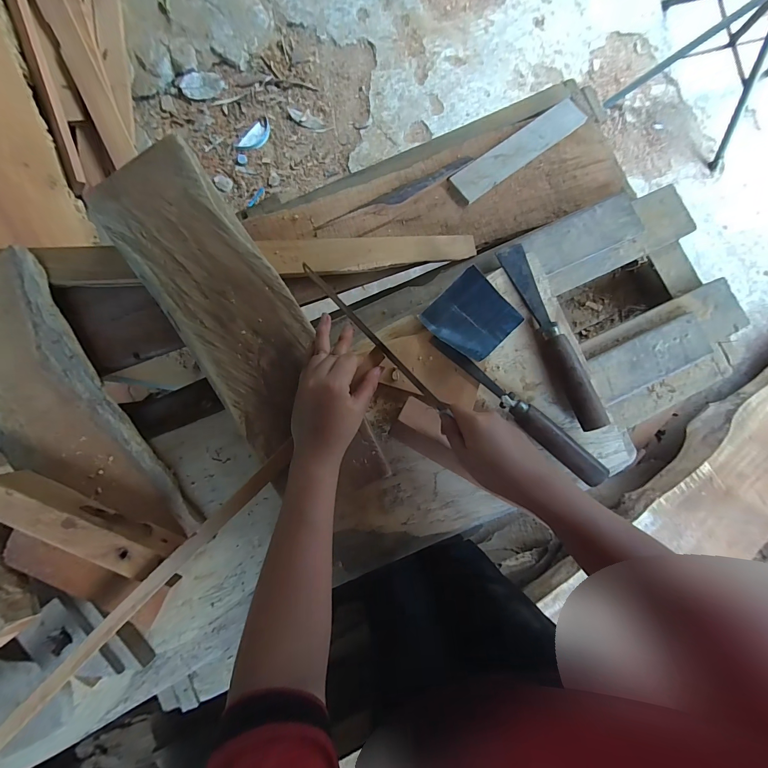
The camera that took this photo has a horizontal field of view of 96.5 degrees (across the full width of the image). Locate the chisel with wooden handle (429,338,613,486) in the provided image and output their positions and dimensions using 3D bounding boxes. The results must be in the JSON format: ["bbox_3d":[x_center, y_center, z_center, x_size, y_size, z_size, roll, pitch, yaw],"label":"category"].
[{"bbox_3d":[0.164,0.026,0.421,0.255,0.032,0.026,43,83,2],"label":"chisel with wooden handle"}]

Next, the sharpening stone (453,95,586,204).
[{"bbox_3d":[0.214,-0.370,0.539,0.258,0.008,0.050,-38,88,-9],"label":"sharpening stone"}]

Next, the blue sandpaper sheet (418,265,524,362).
[{"bbox_3d":[0.110,-0.084,0.432,0.093,0.020,0.095,-45,88,-7],"label":"blue sandpaper sheet"}]

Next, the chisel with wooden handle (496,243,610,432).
[{"bbox_3d":[0.215,-0.067,0.435,0.031,0.040,0.252,-20,85,-6],"label":"chisel with wooden handle"}]

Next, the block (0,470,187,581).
[{"bbox_3d":[-0.334,0.155,0.374,0.204,0.042,0.045,24,82,0],"label":"block"}]

